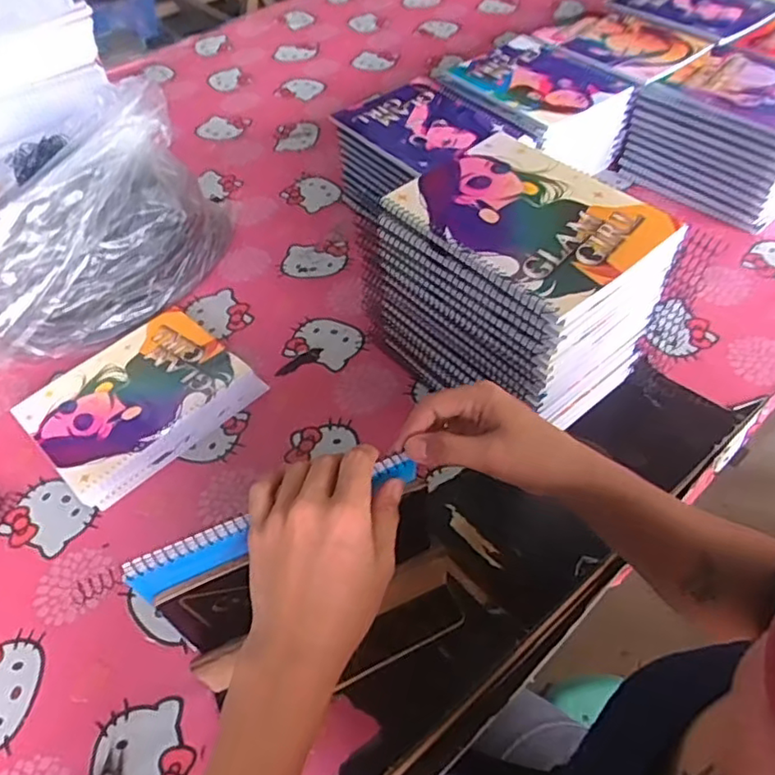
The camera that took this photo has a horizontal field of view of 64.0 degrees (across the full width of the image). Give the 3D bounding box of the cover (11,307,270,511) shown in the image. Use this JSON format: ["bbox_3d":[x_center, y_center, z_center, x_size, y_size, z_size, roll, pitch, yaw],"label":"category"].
[{"bbox_3d":[-0.252,0.010,0.634,0.163,0.035,0.201,35,62,30],"label":"cover"}]

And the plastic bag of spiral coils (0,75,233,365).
[{"bbox_3d":[-0.357,-0.180,0.702,0.335,0.176,0.204,-26,53,-15],"label":"plastic bag of spiral coils"}]

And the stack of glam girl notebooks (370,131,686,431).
[{"bbox_3d":[0.113,-0.082,0.572,0.150,0.193,0.202,-35,57,-21],"label":"stack of glam girl notebooks"}]

